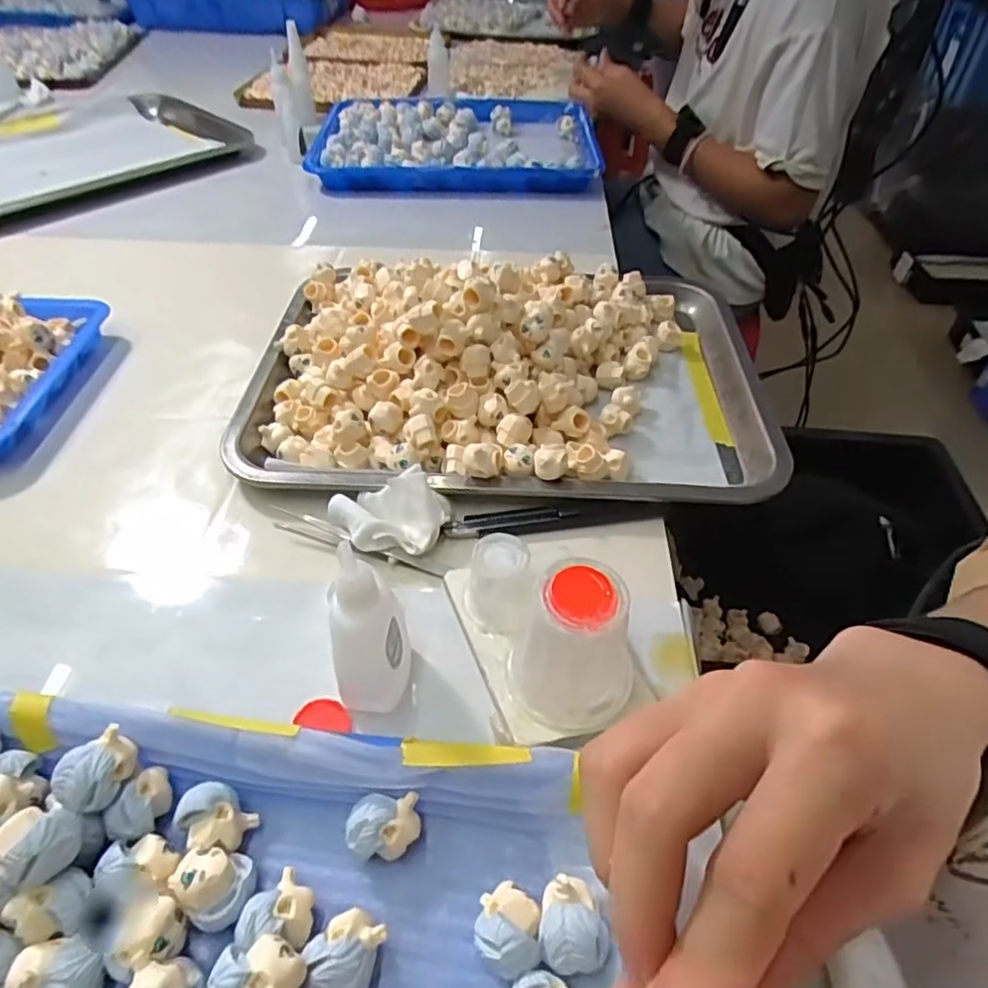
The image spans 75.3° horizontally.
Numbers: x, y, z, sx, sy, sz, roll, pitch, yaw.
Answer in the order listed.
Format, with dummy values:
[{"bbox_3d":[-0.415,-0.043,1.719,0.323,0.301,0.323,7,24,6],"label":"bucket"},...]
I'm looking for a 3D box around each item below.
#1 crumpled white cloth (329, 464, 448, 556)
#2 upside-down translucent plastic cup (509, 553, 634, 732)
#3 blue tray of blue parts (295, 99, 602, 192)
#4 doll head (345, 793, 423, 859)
[{"bbox_3d":[-0.059,0.010,0.360,0.066,0.029,0.040,3,46,0],"label":"crumpled white cloth"},{"bbox_3d":[0.036,0.070,0.280,0.050,0.068,0.047,2,46,-2],"label":"upside-down translucent plastic cup"},{"bbox_3d":[-0.046,-0.443,0.803,0.334,0.040,0.243,1,46,-2],"label":"blue tray of blue parts"},{"bbox_3d":[-0.043,0.131,0.250,0.027,0.022,0.022,0,46,-3],"label":"doll head"}]

